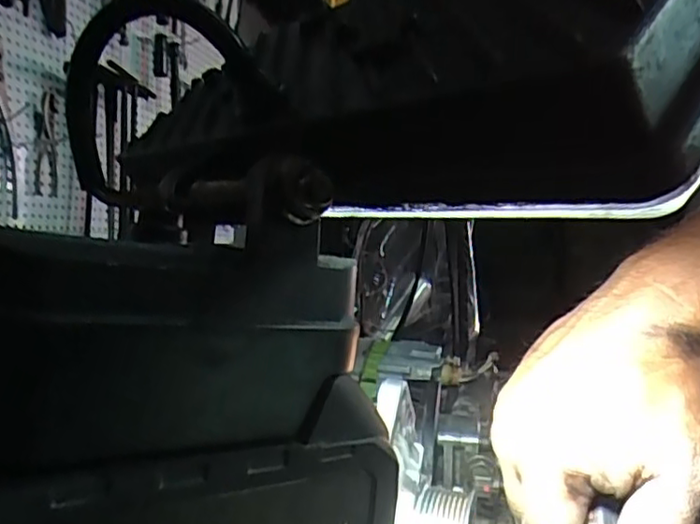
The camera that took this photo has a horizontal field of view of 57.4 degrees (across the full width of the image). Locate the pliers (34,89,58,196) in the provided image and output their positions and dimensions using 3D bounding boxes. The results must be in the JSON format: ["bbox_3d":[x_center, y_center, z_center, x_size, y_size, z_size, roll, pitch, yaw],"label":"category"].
[{"bbox_3d":[-0.443,-0.172,0.941,0.010,0.148,0.048,11,9,20],"label":"pliers"}]

